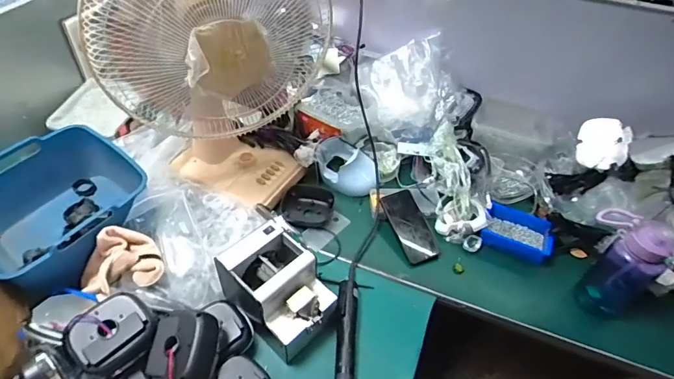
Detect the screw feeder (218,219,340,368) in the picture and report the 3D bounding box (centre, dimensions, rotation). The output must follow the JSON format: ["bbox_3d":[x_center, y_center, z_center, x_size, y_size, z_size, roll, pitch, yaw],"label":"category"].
[{"bbox_3d":[-0.107,0.179,0.744,0.190,0.138,0.138,34,54,26],"label":"screw feeder"}]

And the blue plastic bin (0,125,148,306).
[{"bbox_3d":[-0.549,0.039,0.826,0.309,0.136,0.295,34,54,26],"label":"blue plastic bin"}]

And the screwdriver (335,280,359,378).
[{"bbox_3d":[0.016,0.270,0.739,0.043,0.041,0.237,3,47,0],"label":"screwdriver"}]

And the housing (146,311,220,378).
[{"bbox_3d":[-0.235,0.249,0.634,0.092,0.057,0.117,0,63,23],"label":"housing"}]

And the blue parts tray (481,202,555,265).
[{"bbox_3d":[0.400,0.099,0.921,0.156,0.046,0.105,26,51,20],"label":"blue parts tray"}]

